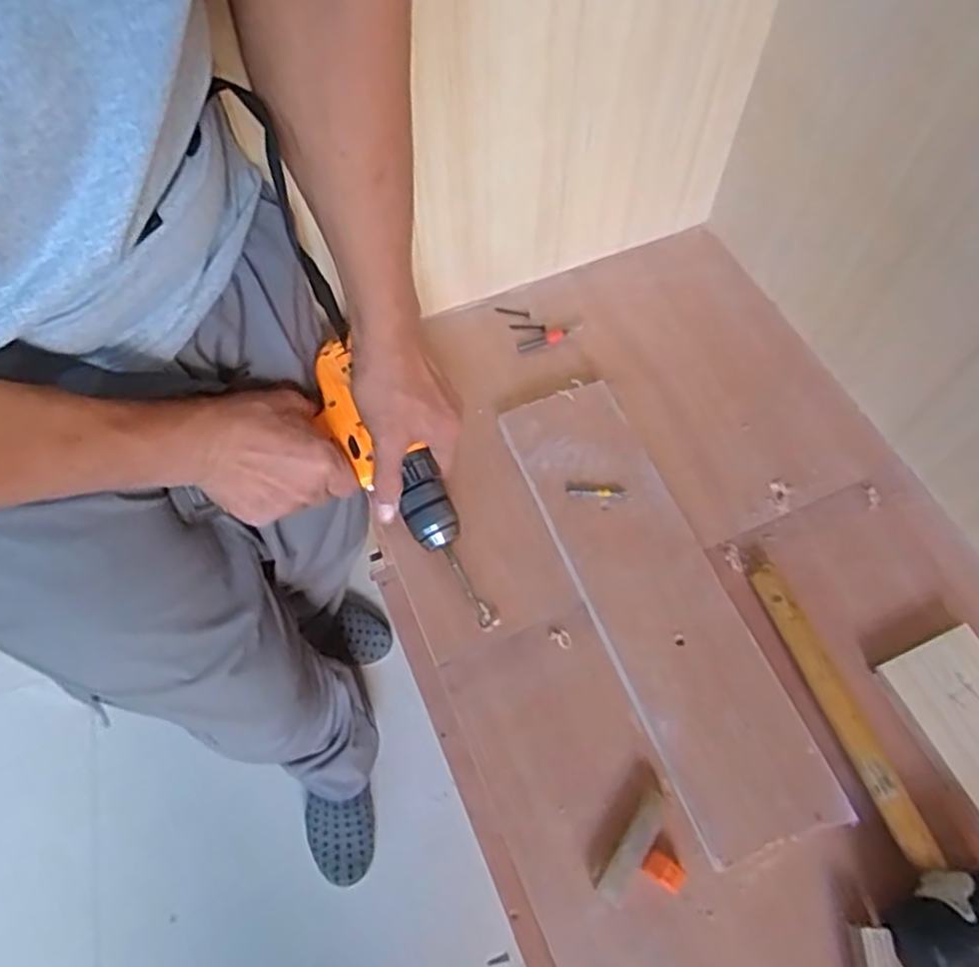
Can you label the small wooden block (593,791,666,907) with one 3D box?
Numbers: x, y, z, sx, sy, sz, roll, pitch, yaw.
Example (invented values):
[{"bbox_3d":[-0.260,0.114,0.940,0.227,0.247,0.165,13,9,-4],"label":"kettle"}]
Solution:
[{"bbox_3d":[0.097,0.244,0.485,0.019,0.018,0.075,33,67,16],"label":"small wooden block"}]

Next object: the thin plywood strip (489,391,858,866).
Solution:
[{"bbox_3d":[0.125,0.081,0.566,0.100,0.020,0.380,-19,63,-9],"label":"thin plywood strip"}]

